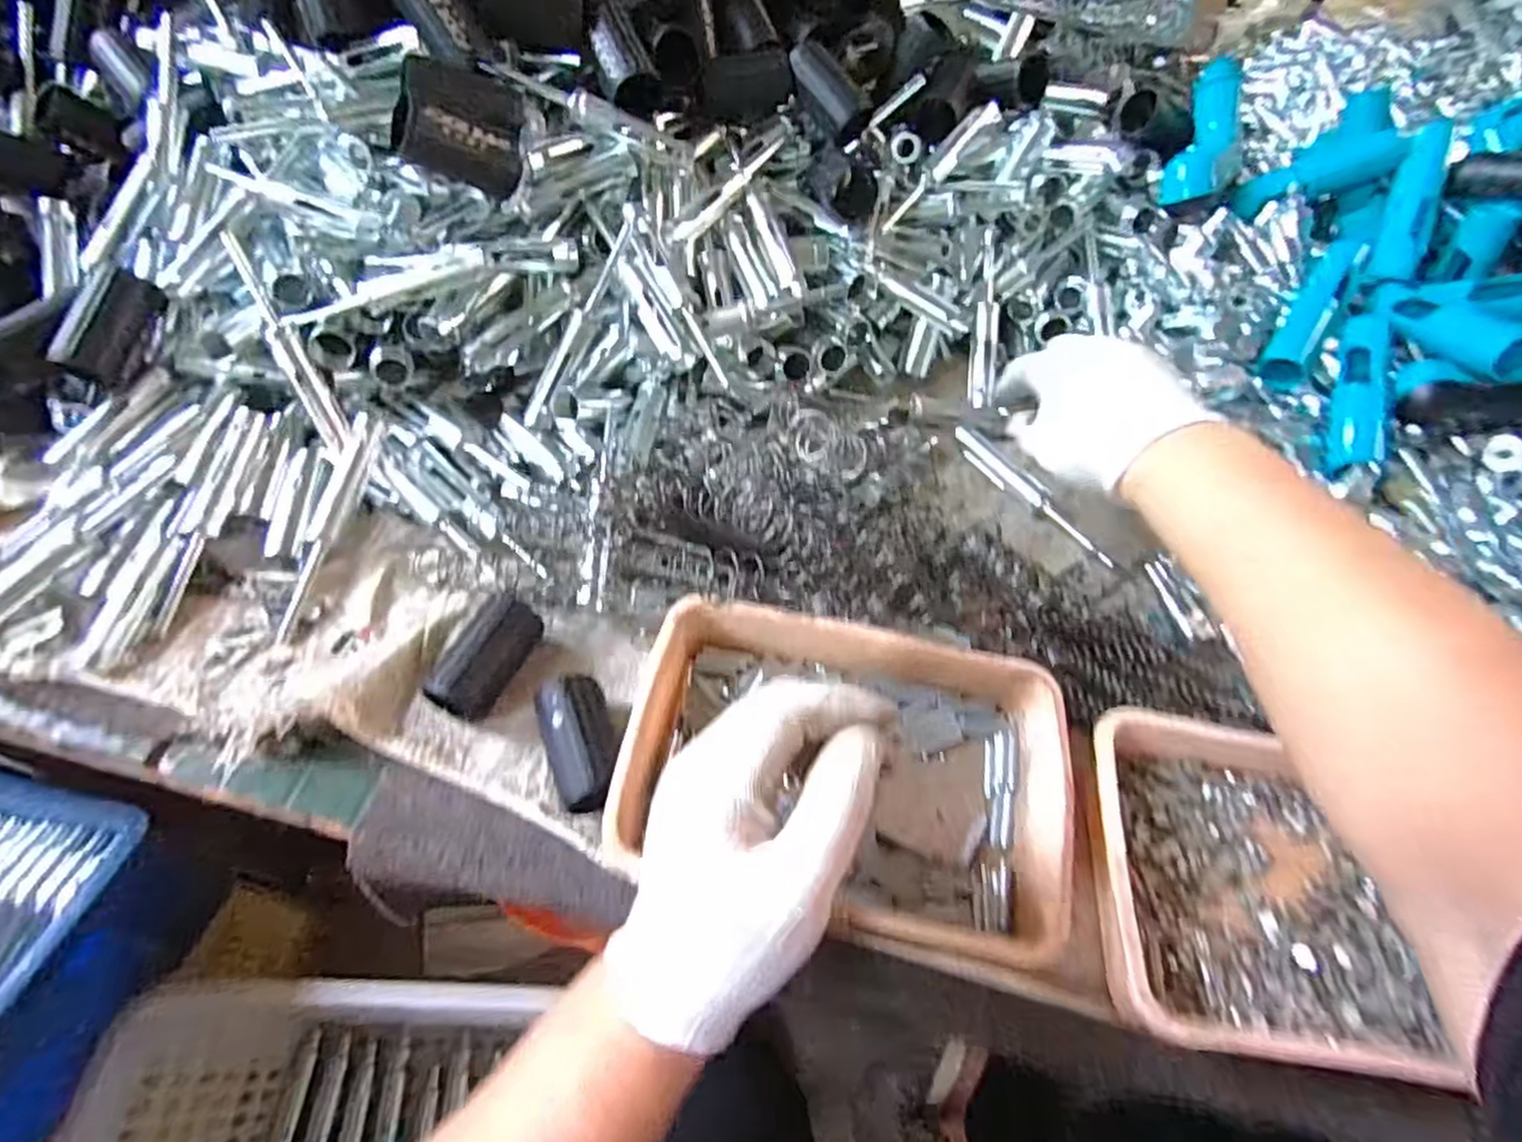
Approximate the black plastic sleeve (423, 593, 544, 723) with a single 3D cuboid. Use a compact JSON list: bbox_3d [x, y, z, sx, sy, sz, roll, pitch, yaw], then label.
[{"bbox_3d":[-0.141,0.043,0.383,0.026,0.037,0.063,25,59,11],"label":"black plastic sleeve"}]

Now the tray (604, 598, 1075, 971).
[{"bbox_3d":[0.042,0.094,0.359,0.205,0.036,0.139,13,58,4],"label":"tray"}]

